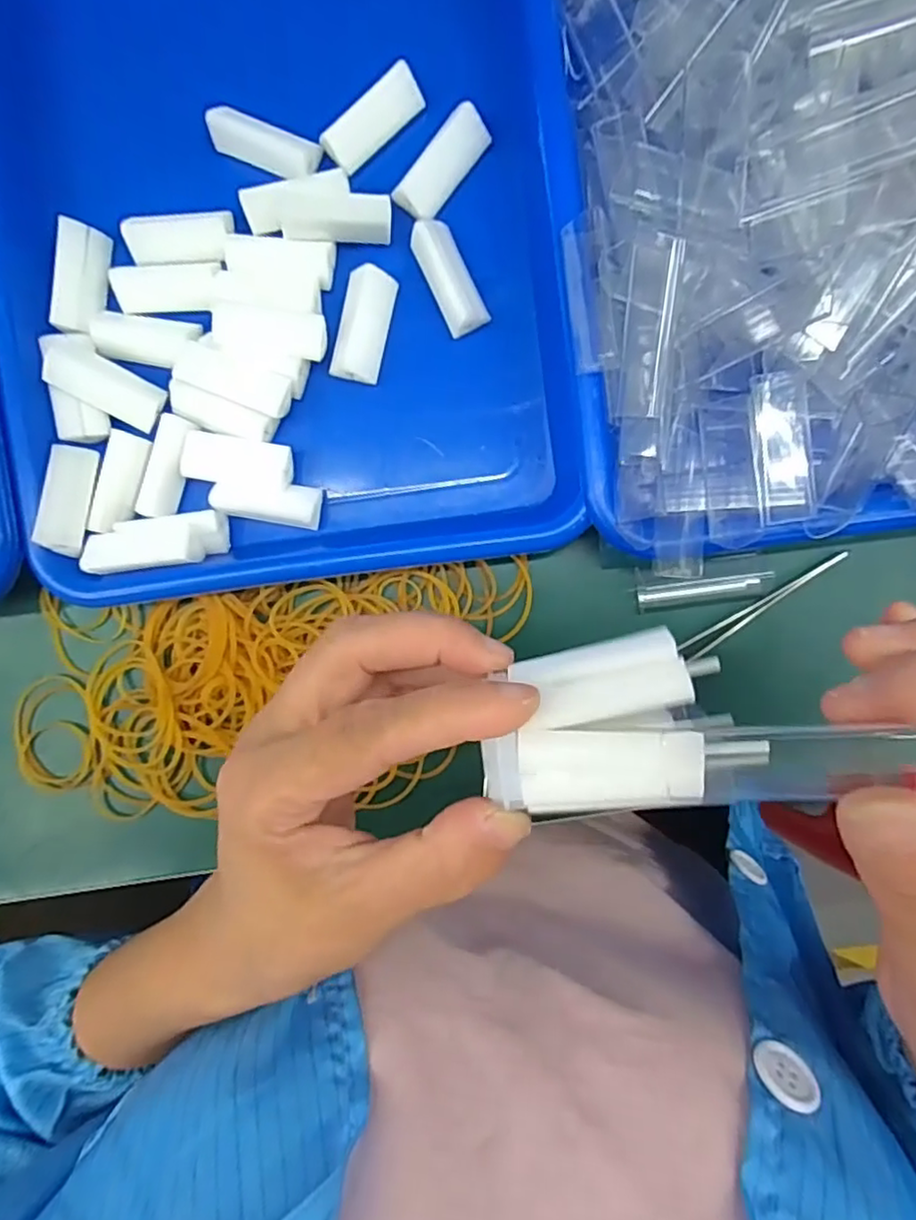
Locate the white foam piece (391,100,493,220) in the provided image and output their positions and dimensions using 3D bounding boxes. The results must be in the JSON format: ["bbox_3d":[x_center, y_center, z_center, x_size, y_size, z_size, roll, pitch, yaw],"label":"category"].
[{"bbox_3d":[-0.006,-0.189,0.272,0.018,0.009,0.048,41,93,2],"label":"white foam piece"}]

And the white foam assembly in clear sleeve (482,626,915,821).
[{"bbox_3d":[0.062,0.031,0.166,0.107,0.017,0.045,3,91,4],"label":"white foam assembly in clear sleeve"}]

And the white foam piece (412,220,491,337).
[{"bbox_3d":[-0.004,-0.141,0.273,0.019,0.017,0.045,-25,90,4],"label":"white foam piece"}]

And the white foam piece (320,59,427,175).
[{"bbox_3d":[-0.036,-0.209,0.273,0.046,0.012,0.015,-39,89,3],"label":"white foam piece"}]

